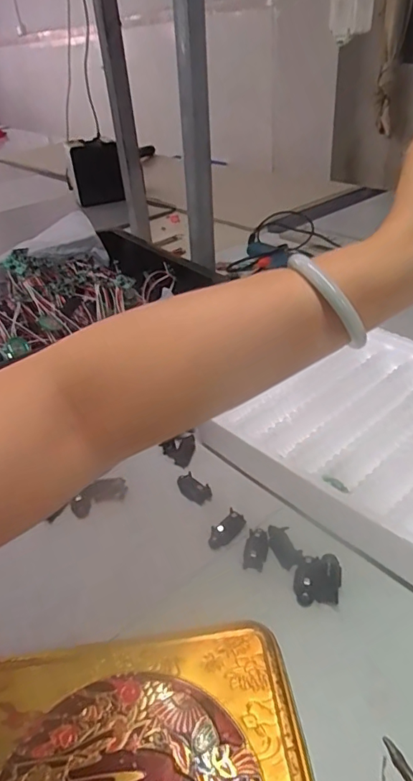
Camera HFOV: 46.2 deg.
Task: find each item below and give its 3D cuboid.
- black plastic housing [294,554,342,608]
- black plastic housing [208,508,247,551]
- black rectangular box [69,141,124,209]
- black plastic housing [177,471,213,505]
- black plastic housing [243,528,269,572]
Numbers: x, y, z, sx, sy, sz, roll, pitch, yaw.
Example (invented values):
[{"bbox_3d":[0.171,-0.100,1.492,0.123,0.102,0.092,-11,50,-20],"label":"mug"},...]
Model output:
[{"bbox_3d":[0.081,0.136,0.354,0.032,0.013,0.033,-2,35,3],"label":"black plastic housing"},{"bbox_3d":[0.016,0.114,0.393,0.035,0.008,0.017,-41,47,-20],"label":"black plastic housing"},{"bbox_3d":[-0.272,-0.541,1.222,0.114,0.171,0.022,-15,64,-11],"label":"black rectangular box"},{"bbox_3d":[-0.012,0.088,0.438,0.036,0.008,0.018,27,45,37],"label":"black plastic housing"},{"bbox_3d":[0.039,0.123,0.378,0.018,0.011,0.031,6,36,14],"label":"black plastic housing"}]

